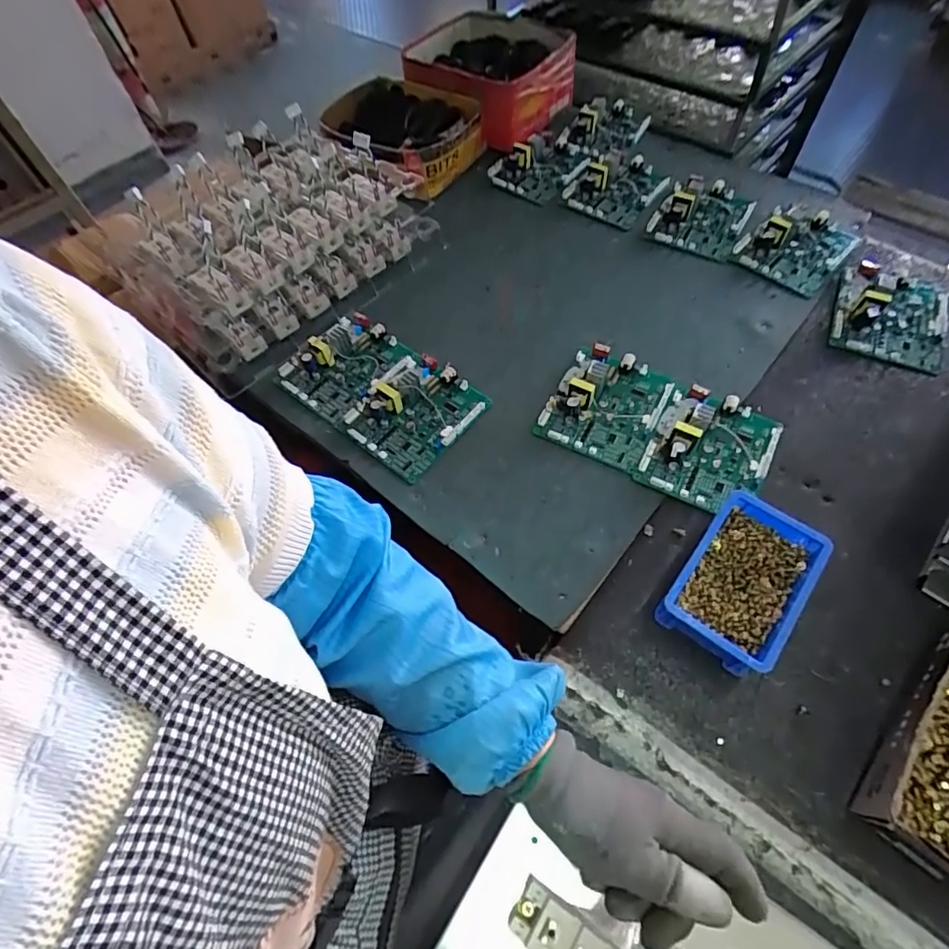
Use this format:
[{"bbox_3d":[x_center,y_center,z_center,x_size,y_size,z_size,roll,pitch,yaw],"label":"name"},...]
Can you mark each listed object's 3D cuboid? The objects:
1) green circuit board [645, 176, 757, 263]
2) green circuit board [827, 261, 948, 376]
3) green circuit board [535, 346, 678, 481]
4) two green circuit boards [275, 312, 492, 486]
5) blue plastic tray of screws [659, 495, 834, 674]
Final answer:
[{"bbox_3d":[0.322,-0.371,0.745,0.127,0.033,0.145,26,64,17],"label":"green circuit board"},{"bbox_3d":[0.535,-0.209,0.674,0.133,0.026,0.156,23,63,16],"label":"green circuit board"},{"bbox_3d":[0.158,-0.090,0.627,0.123,0.031,0.143,23,63,16],"label":"green circuit board"},{"bbox_3d":[-0.121,-0.114,0.650,0.249,0.028,0.142,36,67,22],"label":"two green circuit boards"},{"bbox_3d":[0.252,0.104,0.504,0.100,0.058,0.145,34,67,21],"label":"blue plastic tray of screws"}]

